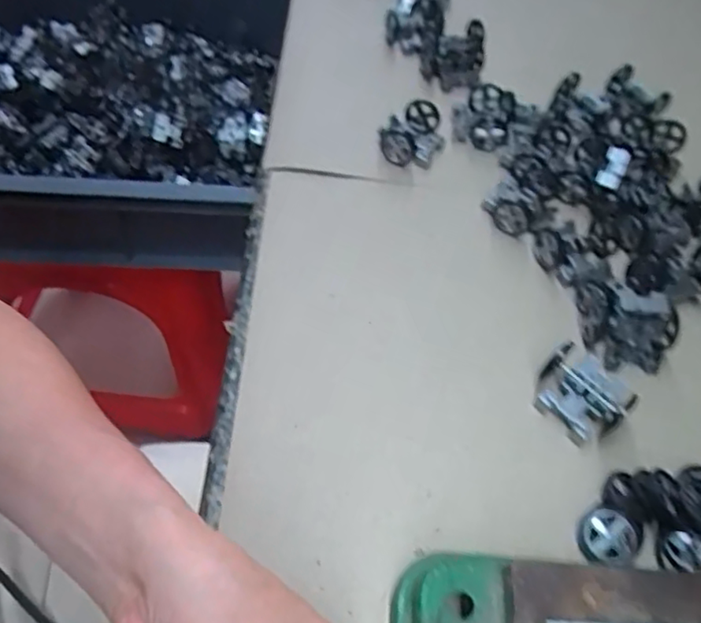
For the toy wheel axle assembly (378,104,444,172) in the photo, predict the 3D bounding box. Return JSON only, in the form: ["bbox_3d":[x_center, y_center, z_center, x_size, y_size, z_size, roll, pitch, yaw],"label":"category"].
[{"bbox_3d":[0.047,-0.131,0.455,0.041,0.027,0.049,16,54,5],"label":"toy wheel axle assembly"}]

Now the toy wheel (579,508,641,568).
[{"bbox_3d":[0.125,0.108,0.299,0.027,0.006,0.025,3,54,-4],"label":"toy wheel"}]

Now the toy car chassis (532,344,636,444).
[{"bbox_3d":[0.129,0.041,0.340,0.047,0.025,0.046,-32,63,-25],"label":"toy car chassis"}]

